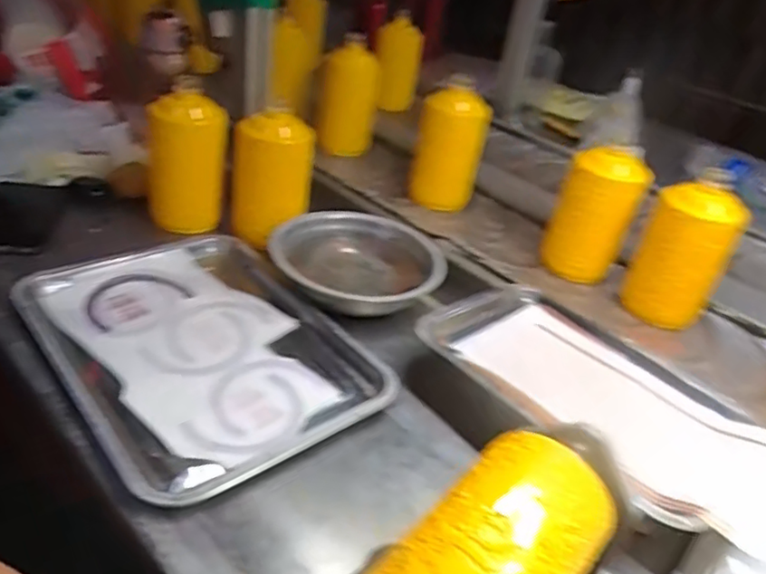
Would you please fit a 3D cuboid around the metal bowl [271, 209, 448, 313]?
[{"bbox_3d":[-0.033,-0.034,0.789,0.209,0.052,0.209,6,35,-4],"label":"metal bowl"}]

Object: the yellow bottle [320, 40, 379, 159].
[{"bbox_3d":[-0.063,-0.325,1.086,0.099,0.193,0.087,7,35,-3],"label":"yellow bottle"}]

